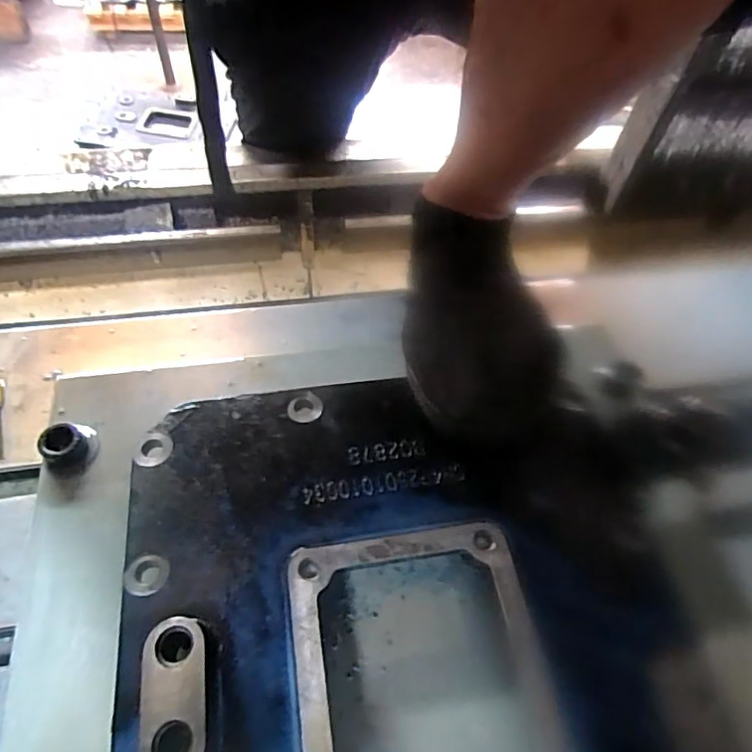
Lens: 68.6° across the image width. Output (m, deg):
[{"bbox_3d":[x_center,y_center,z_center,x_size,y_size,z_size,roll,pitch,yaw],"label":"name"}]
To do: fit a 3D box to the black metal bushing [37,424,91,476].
[{"bbox_3d":[-0.184,0.043,0.327,0.027,0.017,0.026,38,62,19],"label":"black metal bushing"}]

